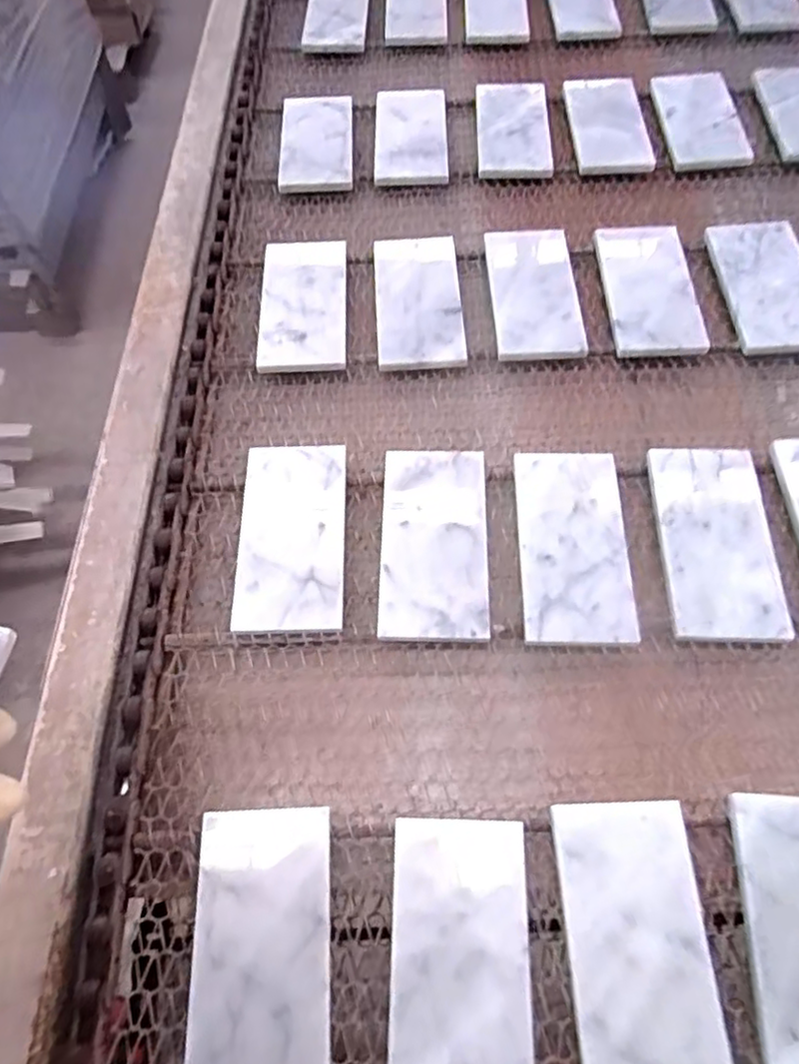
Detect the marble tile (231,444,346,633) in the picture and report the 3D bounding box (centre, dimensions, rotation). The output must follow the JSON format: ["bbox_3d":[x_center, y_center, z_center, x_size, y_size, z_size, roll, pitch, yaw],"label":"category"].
[{"bbox_3d":[-0.082,-0.001,0.507,0.079,0.010,0.158,-3,62,0],"label":"marble tile"}]

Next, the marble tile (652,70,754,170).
[{"bbox_3d":[0.336,-0.467,0.750,0.084,0.015,0.168,0,60,4],"label":"marble tile"}]

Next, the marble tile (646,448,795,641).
[{"bbox_3d":[0.237,0.006,0.503,0.080,0.019,0.158,0,60,4],"label":"marble tile"}]

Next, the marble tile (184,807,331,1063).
[{"bbox_3d":[-0.080,0.246,0.385,0.078,0.005,0.155,-2,65,0],"label":"marble tile"}]

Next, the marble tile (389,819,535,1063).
[{"bbox_3d":[0.034,0.247,0.374,0.077,0.015,0.152,0,60,4],"label":"marble tile"}]

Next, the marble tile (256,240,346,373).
[{"bbox_3d":[-0.091,-0.218,0.626,0.079,0.010,0.166,-4,57,2],"label":"marble tile"}]

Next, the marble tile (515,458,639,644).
[{"bbox_3d":[0.131,0.008,0.500,0.080,0.008,0.157,2,61,0],"label":"marble tile"}]

